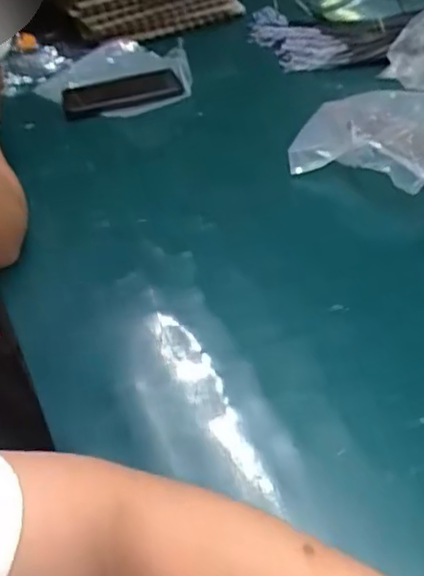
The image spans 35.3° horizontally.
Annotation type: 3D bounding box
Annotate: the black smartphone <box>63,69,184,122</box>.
[{"bbox_3d":[-0.129,-0.273,0.929,0.159,0.014,0.079,-21,48,-12],"label":"black smartphone"}]

